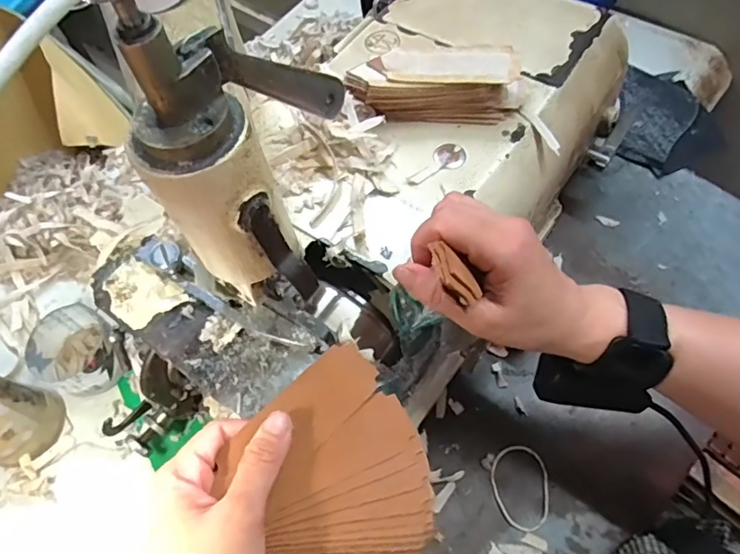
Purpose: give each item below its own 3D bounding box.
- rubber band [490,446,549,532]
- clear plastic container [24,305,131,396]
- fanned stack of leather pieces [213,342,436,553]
[{"bbox_3d":[0.118,0.166,0.414,0.045,0.004,0.062,3,63,7],"label":"rubber band"},{"bbox_3d":[-0.259,0.068,0.468,0.078,0.043,0.068,36,70,20],"label":"clear plastic container"},{"bbox_3d":[-0.020,0.102,0.281,0.097,0.018,0.108,-34,69,-12],"label":"fanned stack of leather pieces"}]

